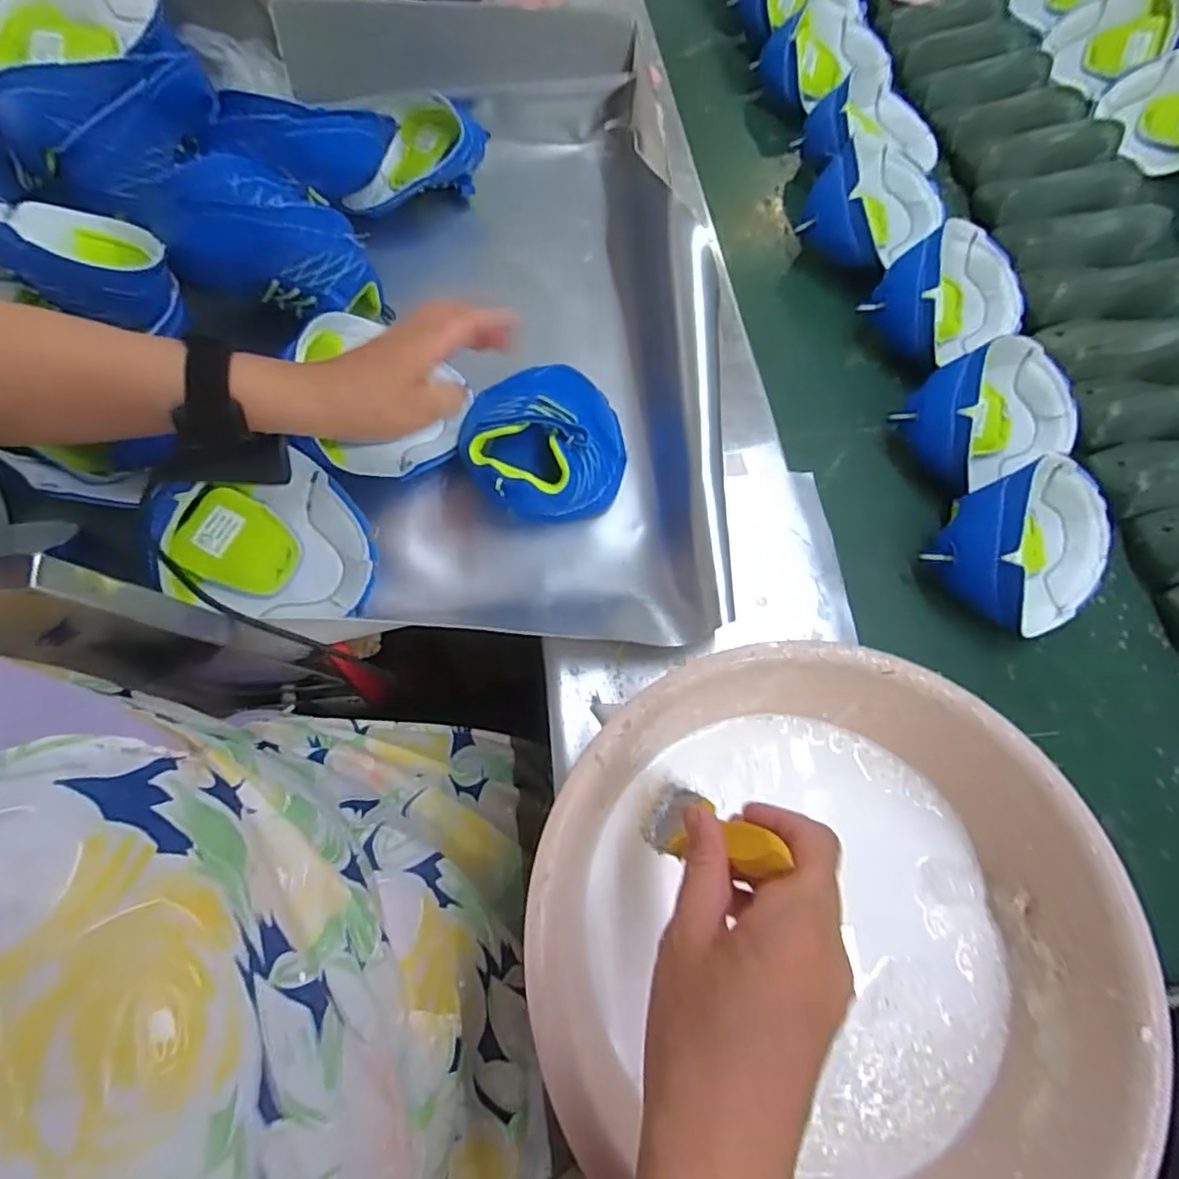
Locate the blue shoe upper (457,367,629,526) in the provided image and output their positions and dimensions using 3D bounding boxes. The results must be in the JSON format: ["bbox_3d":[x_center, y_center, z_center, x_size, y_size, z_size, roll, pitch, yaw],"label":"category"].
[{"bbox_3d":[-0.038,-0.131,0.535,0.130,0.070,0.138,-2,64,3],"label":"blue shoe upper"}]

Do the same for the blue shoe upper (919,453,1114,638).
[{"bbox_3d":[0.384,-0.038,0.537,0.171,0.089,0.111,-26,65,-9],"label":"blue shoe upper"}]

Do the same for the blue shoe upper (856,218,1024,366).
[{"bbox_3d":[0.374,-0.297,0.661,0.165,0.100,0.107,-33,66,-12],"label":"blue shoe upper"}]

